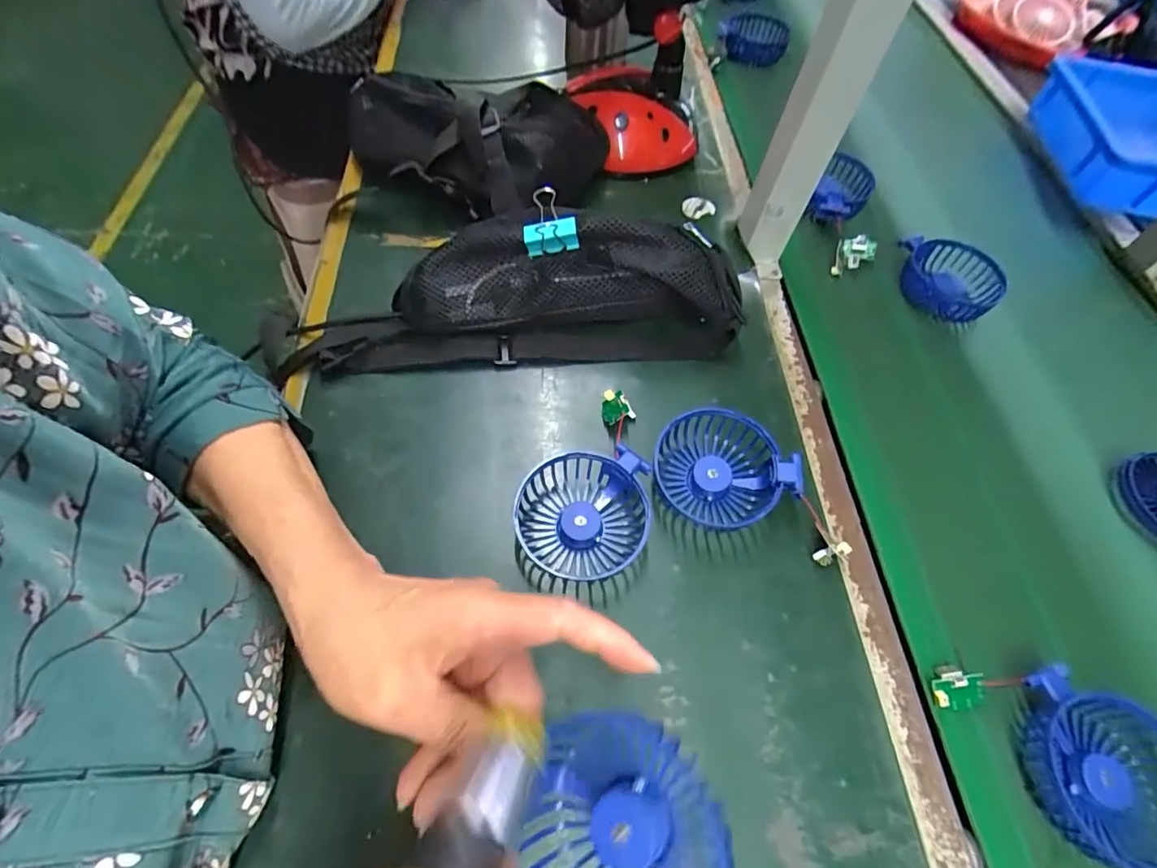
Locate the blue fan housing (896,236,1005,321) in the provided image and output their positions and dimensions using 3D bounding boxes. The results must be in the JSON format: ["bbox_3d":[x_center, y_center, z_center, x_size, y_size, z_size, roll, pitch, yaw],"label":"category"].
[{"bbox_3d":[0.359,-0.148,0.509,0.089,0.028,0.089,20,61,7],"label":"blue fan housing"}]

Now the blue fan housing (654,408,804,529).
[{"bbox_3d":[0.105,0.024,0.380,0.097,0.036,0.081,7,60,0],"label":"blue fan housing"}]

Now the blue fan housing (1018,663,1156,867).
[{"bbox_3d":[0.306,0.195,0.302,0.076,0.028,0.093,14,60,4],"label":"blue fan housing"}]

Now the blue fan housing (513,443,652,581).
[{"bbox_3d":[0.003,0.053,0.362,0.089,0.033,0.078,-5,61,-7],"label":"blue fan housing"}]

